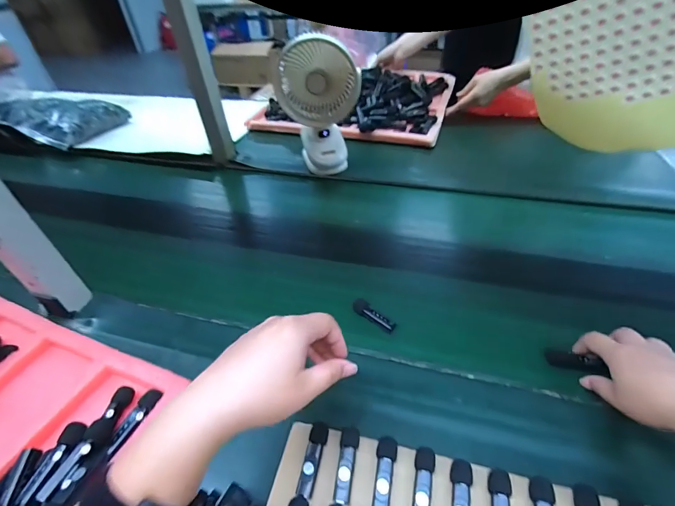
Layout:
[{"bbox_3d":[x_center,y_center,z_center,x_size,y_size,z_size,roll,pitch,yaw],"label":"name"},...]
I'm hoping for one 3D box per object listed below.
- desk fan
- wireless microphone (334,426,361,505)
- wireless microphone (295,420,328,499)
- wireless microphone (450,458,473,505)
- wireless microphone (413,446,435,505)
[{"bbox_3d":[-0.032,-0.287,0.699,0.152,0.232,0.087,-18,43,-14],"label":"desk fan"},{"bbox_3d":[0.010,0.204,0.336,0.017,0.016,0.062,4,47,8],"label":"wireless microphone"},{"bbox_3d":[-0.023,0.200,0.340,0.018,0.012,0.064,7,48,10],"label":"wireless microphone"},{"bbox_3d":[0.110,0.219,0.307,0.018,0.010,0.065,8,48,11],"label":"wireless microphone"},{"bbox_3d":[0.078,0.212,0.315,0.018,0.010,0.065,8,48,11],"label":"wireless microphone"}]

